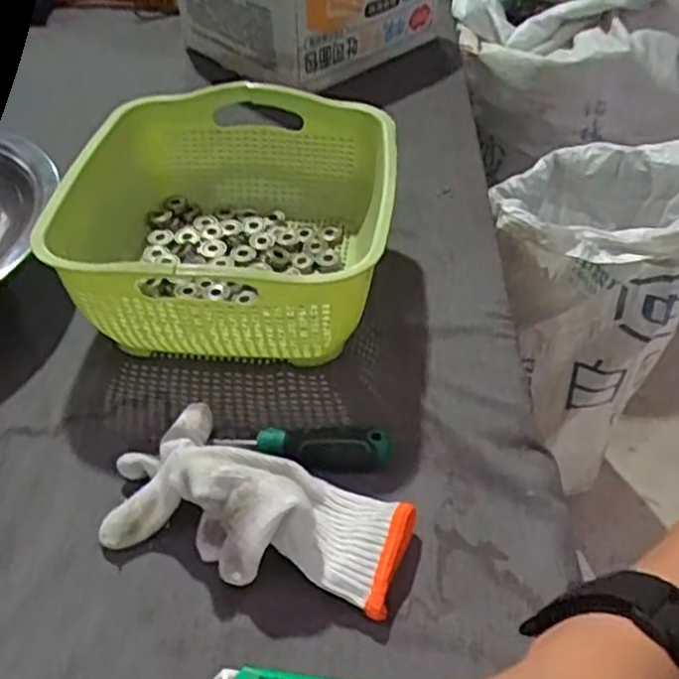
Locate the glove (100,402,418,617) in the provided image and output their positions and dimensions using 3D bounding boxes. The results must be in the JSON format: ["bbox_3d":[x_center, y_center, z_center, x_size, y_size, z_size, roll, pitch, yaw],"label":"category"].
[{"bbox_3d":[-0.050,0.091,0.422,0.185,0.053,0.098,14,46,13],"label":"glove"}]

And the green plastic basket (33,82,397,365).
[{"bbox_3d":[-0.076,-0.090,0.553,0.225,0.104,0.241,4,45,3],"label":"green plastic basket"}]

